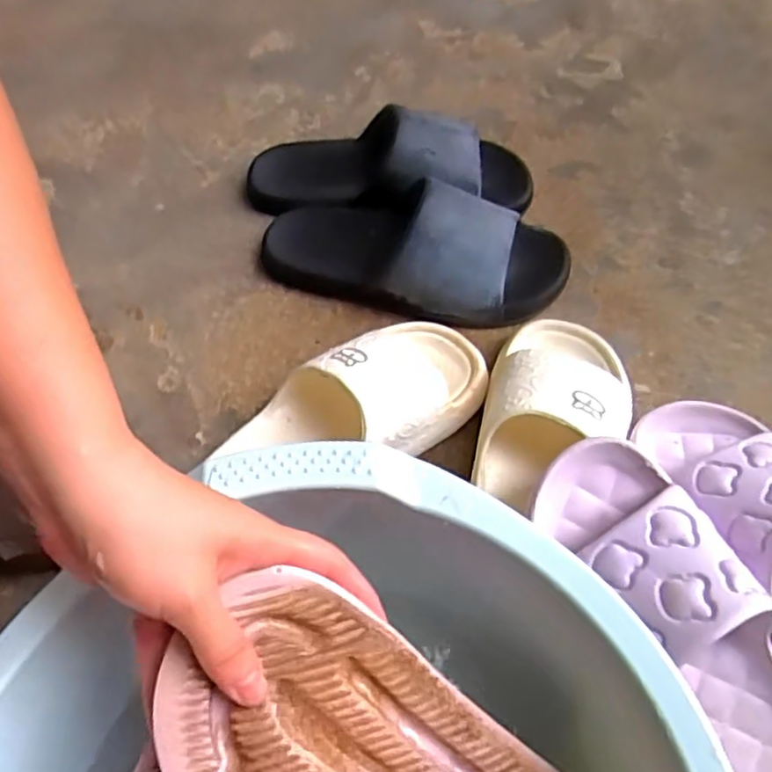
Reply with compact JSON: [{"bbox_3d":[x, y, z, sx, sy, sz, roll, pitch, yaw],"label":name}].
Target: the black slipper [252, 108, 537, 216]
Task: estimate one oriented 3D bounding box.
[{"bbox_3d":[-0.001,-0.209,0.630,0.268,0.077,0.113,9,61,9],"label":"black slipper"}]

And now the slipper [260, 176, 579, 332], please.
[{"bbox_3d":[0.018,-0.117,0.572,0.265,0.076,0.106,8,61,9],"label":"slipper"}]

